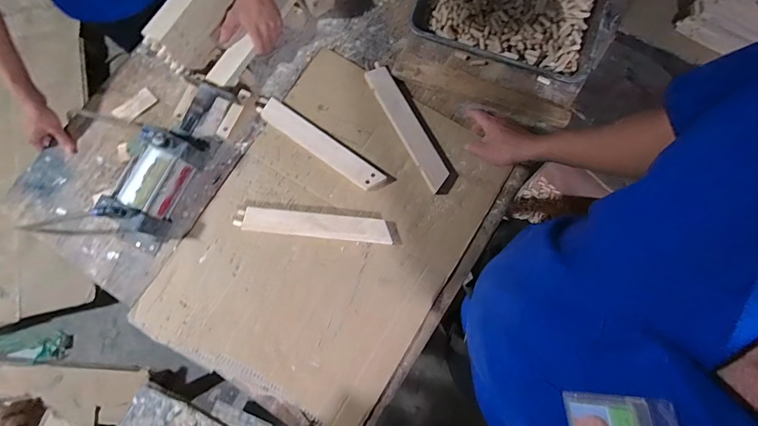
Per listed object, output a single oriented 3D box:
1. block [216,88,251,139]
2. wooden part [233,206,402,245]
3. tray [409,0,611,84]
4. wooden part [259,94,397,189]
[{"bbox_3d":[-0.294,-0.200,0.813,0.022,0.041,0.105,25,80,5],"label":"block"},{"bbox_3d":[-0.117,0.024,0.761,0.308,0.026,0.049,6,79,2],"label":"wooden part"},{"bbox_3d":[0.281,-0.443,0.827,0.380,0.047,0.283,23,80,5],"label":"tray"},{"bbox_3d":[-0.117,-0.141,0.792,0.311,0.024,0.053,35,81,7],"label":"wooden part"}]

